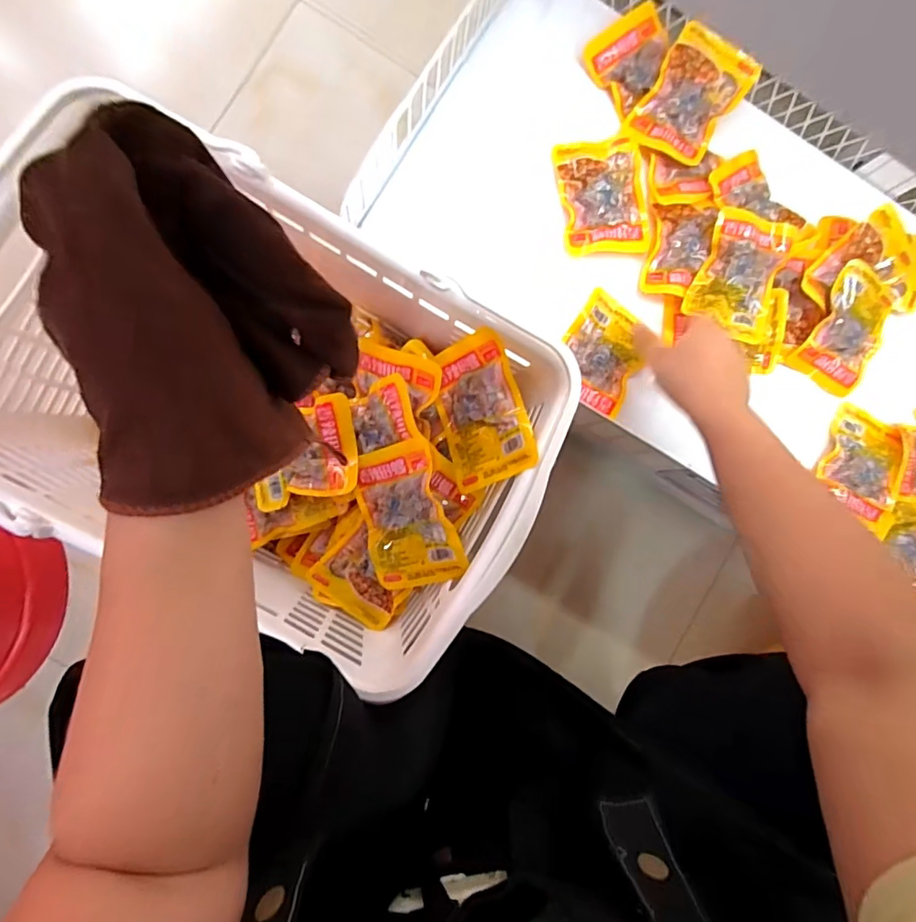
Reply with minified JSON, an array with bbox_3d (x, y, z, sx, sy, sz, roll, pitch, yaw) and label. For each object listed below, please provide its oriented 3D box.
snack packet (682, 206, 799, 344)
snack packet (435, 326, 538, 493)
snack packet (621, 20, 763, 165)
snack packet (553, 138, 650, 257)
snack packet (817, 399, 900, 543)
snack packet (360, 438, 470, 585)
[{"bbox_3d":[0.283,-0.185,0.517,0.084,0.024,0.116,21,84,-7],"label":"snack packet"},{"bbox_3d":[0.019,-0.041,0.440,0.018,0.081,0.118,-8,80,-52],"label":"snack packet"},{"bbox_3d":[0.234,-0.361,0.525,0.083,0.010,0.115,31,103,1],"label":"snack packet"},{"bbox_3d":[0.145,-0.265,0.530,0.081,0.024,0.110,-7,88,-9],"label":"snack packet"},{"bbox_3d":[0.424,0.007,0.550,0.077,0.025,0.118,25,83,-6],"label":"snack packet"},{"bbox_3d":[-0.045,0.048,0.438,0.082,0.011,0.118,-15,96,24],"label":"snack packet"}]

